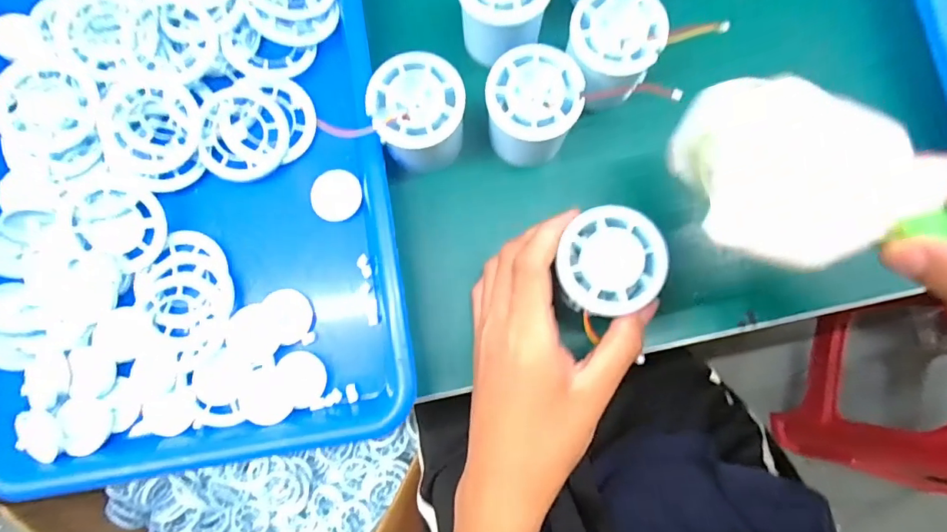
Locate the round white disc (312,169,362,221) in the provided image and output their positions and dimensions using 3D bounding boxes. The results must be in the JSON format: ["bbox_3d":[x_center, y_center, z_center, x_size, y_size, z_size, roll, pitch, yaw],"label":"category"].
[{"bbox_3d":[-0.088,-0.045,0.308,0.031,0.004,0.032,-4,81,1],"label":"round white disc"}]

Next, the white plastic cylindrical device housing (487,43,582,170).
[{"bbox_3d":[0.034,-0.094,0.308,0.053,0.072,0.054,10,82,3],"label":"white plastic cylindrical device housing"}]

